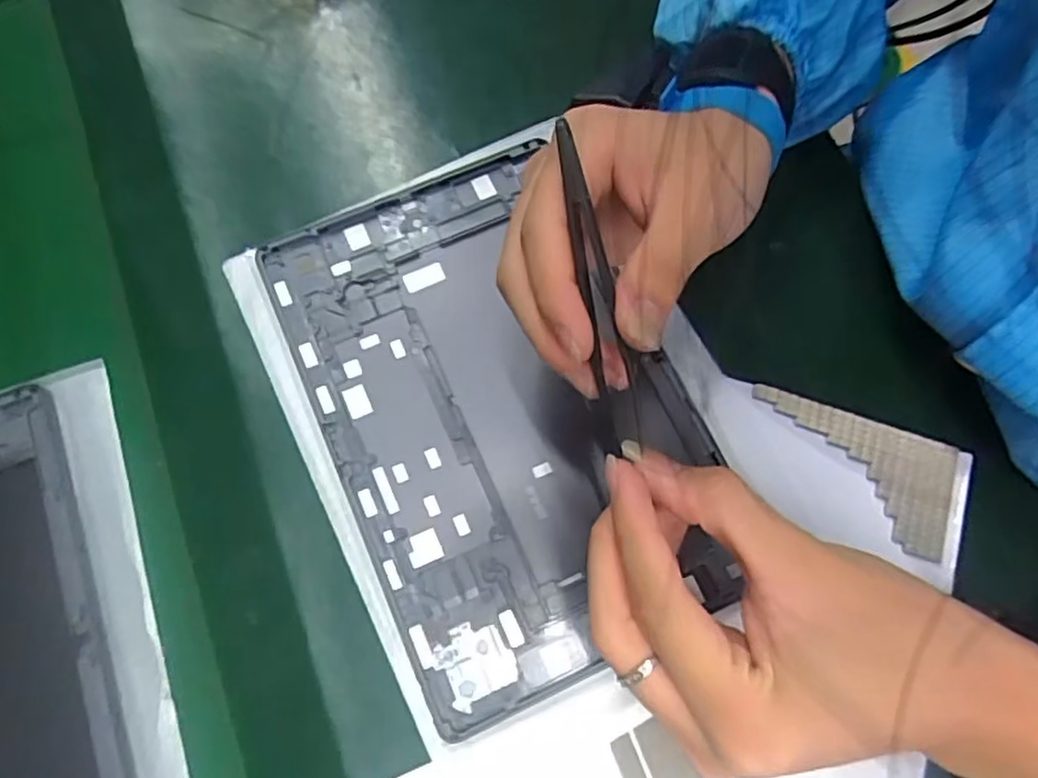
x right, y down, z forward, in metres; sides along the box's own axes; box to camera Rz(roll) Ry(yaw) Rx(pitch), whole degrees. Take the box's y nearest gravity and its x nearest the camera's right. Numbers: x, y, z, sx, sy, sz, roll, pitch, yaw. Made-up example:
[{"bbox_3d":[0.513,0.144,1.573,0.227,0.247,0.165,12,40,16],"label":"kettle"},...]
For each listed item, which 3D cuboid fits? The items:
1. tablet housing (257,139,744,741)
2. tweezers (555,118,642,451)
[{"bbox_3d":[-0.012,0.006,0.322,0.161,0.010,0.247,-25,76,-6],"label":"tablet housing"},{"bbox_3d":[0.028,-0.035,0.235,0.016,0.009,0.114,-13,101,-3],"label":"tweezers"}]

